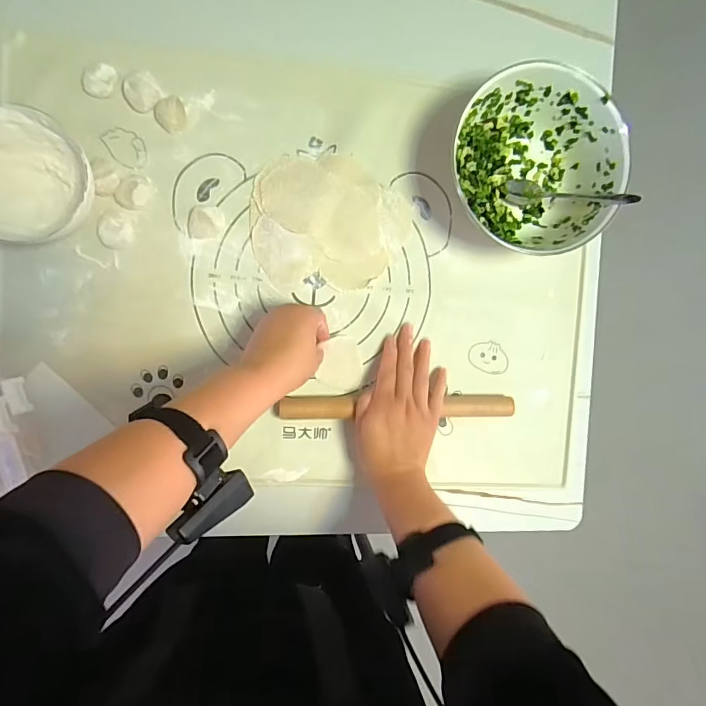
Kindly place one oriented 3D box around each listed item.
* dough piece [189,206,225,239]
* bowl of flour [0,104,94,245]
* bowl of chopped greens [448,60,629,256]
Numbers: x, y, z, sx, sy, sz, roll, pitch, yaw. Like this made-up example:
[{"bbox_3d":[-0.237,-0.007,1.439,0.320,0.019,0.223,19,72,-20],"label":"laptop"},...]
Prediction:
[{"bbox_3d":[-0.168,-0.150,0.515,0.037,0.009,0.037,5,94,-8],"label":"dough piece"},{"bbox_3d":[-0.328,-0.175,0.463,0.120,0.062,0.126,-1,94,-7],"label":"bowl of flour"},{"bbox_3d":[0.207,-0.216,0.517,0.190,0.084,0.178,-1,94,-7],"label":"bowl of chopped greens"}]

